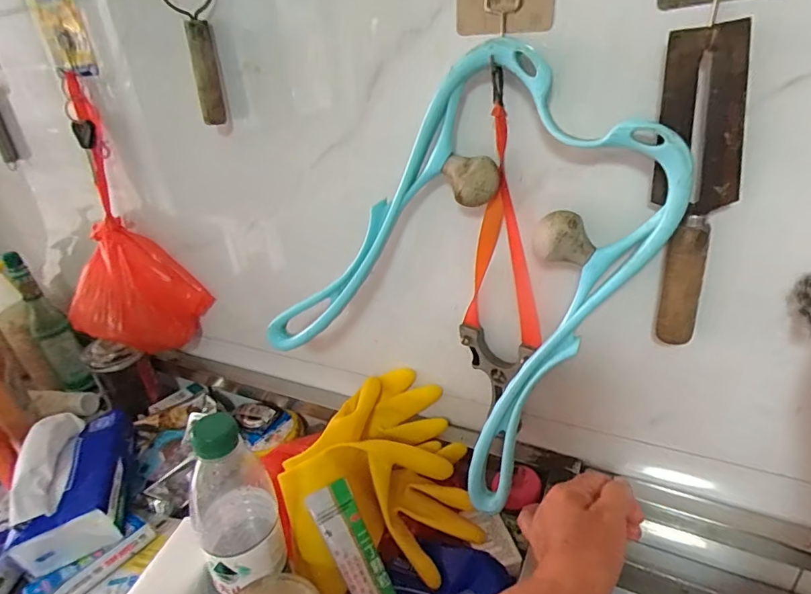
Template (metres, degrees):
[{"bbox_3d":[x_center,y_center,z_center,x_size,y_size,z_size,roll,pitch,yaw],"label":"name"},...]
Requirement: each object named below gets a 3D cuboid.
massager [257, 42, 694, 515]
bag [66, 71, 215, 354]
[{"bbox_3d":[0.034,-0.009,0.404,0.317,0.340,0.101,11,32,29],"label":"massager"},{"bbox_3d":[-0.339,-0.063,0.572,0.131,0.317,0.119,-27,34,-34],"label":"bag"}]

